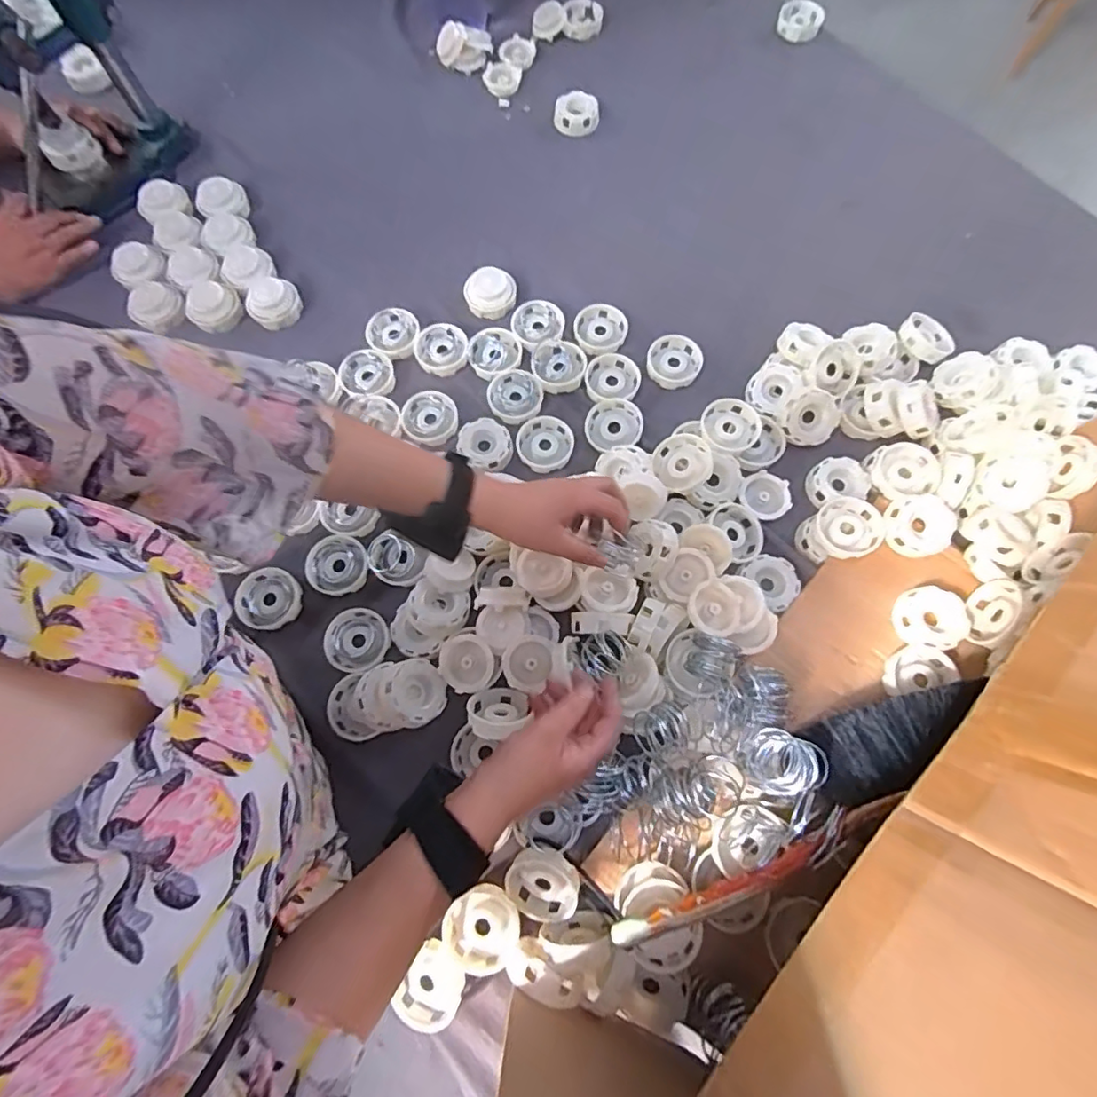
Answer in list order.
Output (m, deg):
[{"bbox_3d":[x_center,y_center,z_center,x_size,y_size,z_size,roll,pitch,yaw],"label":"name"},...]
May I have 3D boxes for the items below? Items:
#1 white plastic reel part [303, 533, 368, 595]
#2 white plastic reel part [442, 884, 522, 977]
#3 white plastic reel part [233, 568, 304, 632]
[{"bbox_3d":[-0.218,0.018,0.588,0.060,0.013,0.060,1,73,1],"label":"white plastic reel part"},{"bbox_3d":[-0.052,0.310,0.465,0.056,0.020,0.056,-43,77,-11],"label":"white plastic reel part"},{"bbox_3d":[-0.283,0.051,0.573,0.060,0.012,0.061,0,73,1],"label":"white plastic reel part"}]

